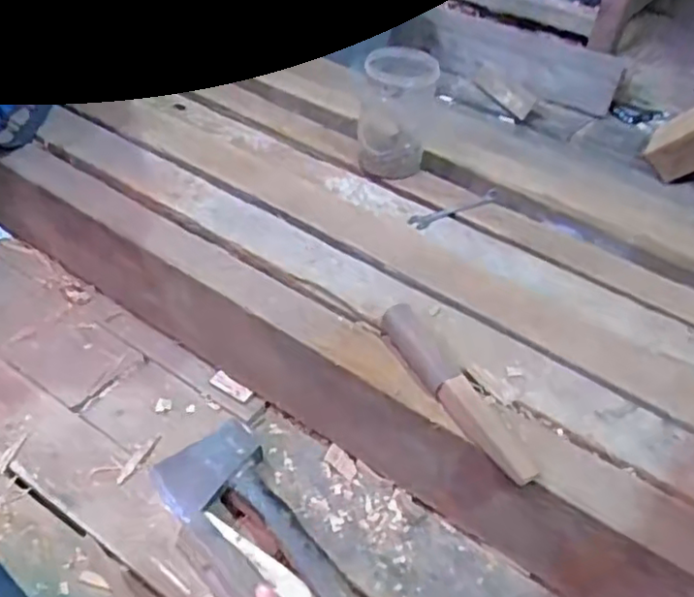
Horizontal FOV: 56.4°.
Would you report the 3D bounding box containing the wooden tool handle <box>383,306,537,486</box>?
[{"bbox_3d":[0.103,0.092,0.625,0.028,0.040,0.214,-19,51,-24],"label":"wooden tool handle"}]

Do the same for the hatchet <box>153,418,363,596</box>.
[{"bbox_3d":[-0.082,0.232,0.637,0.103,0.030,0.261,-28,55,-31],"label":"hatchet"}]

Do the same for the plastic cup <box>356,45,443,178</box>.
[{"bbox_3d":[0.067,-0.254,0.904,0.097,0.148,0.109,11,45,3],"label":"plastic cup"}]

